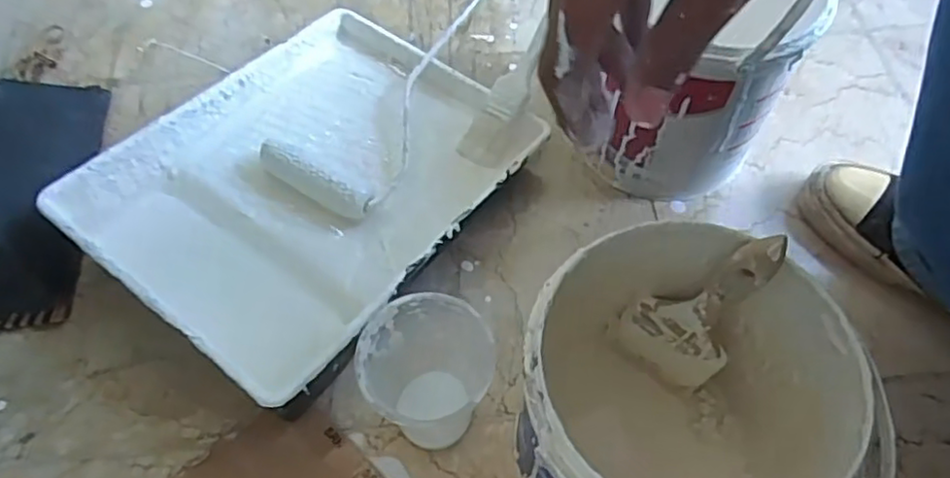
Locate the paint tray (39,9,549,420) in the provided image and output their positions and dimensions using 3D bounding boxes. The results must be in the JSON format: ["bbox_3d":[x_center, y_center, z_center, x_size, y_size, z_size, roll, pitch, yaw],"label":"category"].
[{"bbox_3d":[-0.138,-0.057,0.591,0.275,0.078,0.353,33,64,18],"label":"paint tray"}]

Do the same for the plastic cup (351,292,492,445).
[{"bbox_3d":[-0.035,0.103,0.477,0.086,0.120,0.086,-2,60,3],"label":"plastic cup"}]

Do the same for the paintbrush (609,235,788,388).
[{"bbox_3d":[0.145,0.044,0.443,0.076,0.172,0.031,35,67,21],"label":"paintbrush"}]

